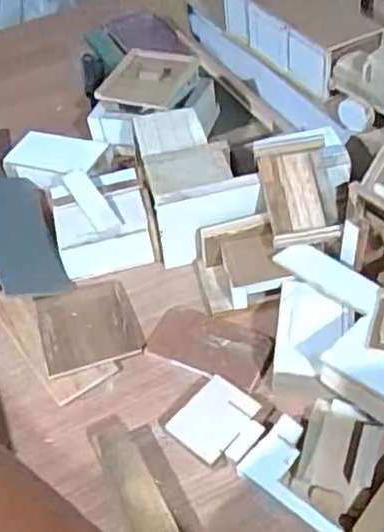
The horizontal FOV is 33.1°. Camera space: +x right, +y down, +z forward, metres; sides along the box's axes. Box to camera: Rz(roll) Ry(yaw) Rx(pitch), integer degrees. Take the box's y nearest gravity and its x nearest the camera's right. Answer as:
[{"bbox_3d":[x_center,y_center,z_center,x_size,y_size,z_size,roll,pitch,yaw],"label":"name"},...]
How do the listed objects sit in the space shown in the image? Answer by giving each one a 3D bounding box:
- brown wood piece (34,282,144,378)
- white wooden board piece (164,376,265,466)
[{"bbox_3d":[-0.120,0.071,0.749,0.108,0.008,0.116,-17,49,-8],"label":"brown wood piece"},{"bbox_3d":[0.028,0.157,0.646,0.081,0.011,0.081,33,59,30],"label":"white wooden board piece"}]

